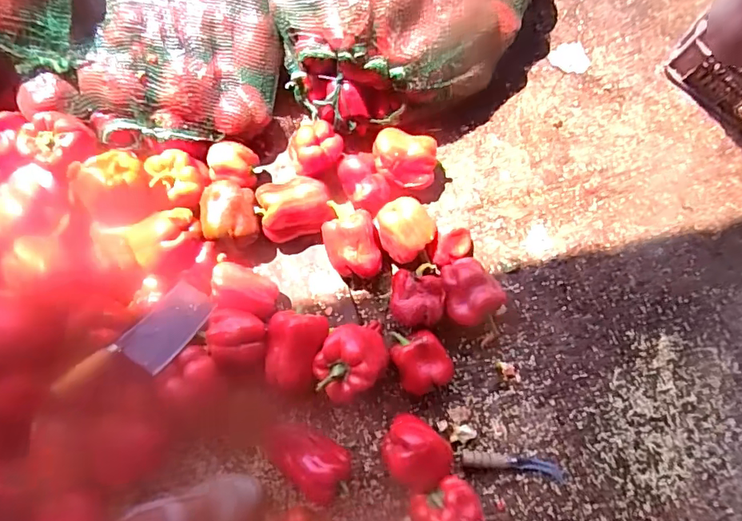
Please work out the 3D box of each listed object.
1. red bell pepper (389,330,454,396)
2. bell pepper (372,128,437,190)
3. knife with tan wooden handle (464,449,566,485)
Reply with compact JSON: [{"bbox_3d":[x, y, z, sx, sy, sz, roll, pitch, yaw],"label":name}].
[{"bbox_3d":[0.085,0.173,0.872,0.097,0.084,0.115,-24,80,-5],"label":"red bell pepper"},{"bbox_3d":[0.062,-0.187,0.919,0.113,0.071,0.088,5,79,1],"label":"bell pepper"},{"bbox_3d":[0.250,0.358,0.875,0.181,0.012,0.034,10,79,1],"label":"knife with tan wooden handle"}]

